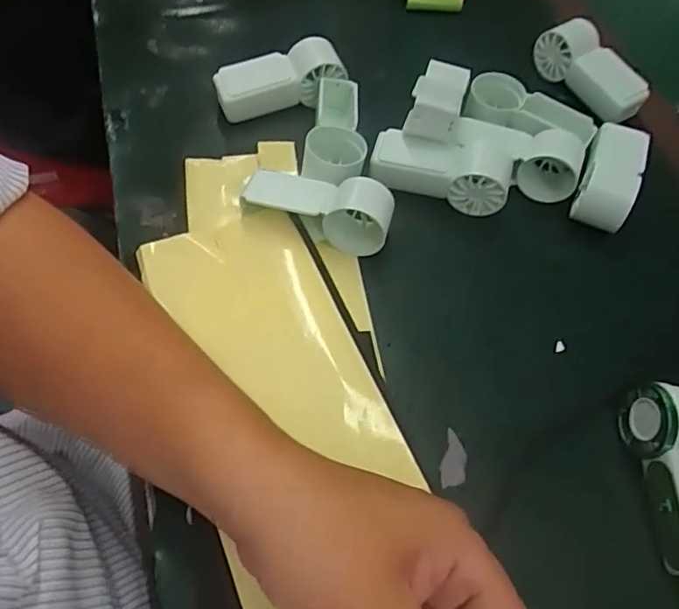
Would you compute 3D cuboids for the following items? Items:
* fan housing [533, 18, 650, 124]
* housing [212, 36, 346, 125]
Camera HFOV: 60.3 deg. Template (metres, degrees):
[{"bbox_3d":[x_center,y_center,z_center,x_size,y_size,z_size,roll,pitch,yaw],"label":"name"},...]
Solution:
[{"bbox_3d":[0.203,-0.186,0.469,0.039,0.049,0.093,-29,66,-21],"label":"fan housing"},{"bbox_3d":[-0.045,-0.162,0.427,0.089,0.034,0.036,-15,62,-15],"label":"housing"}]

